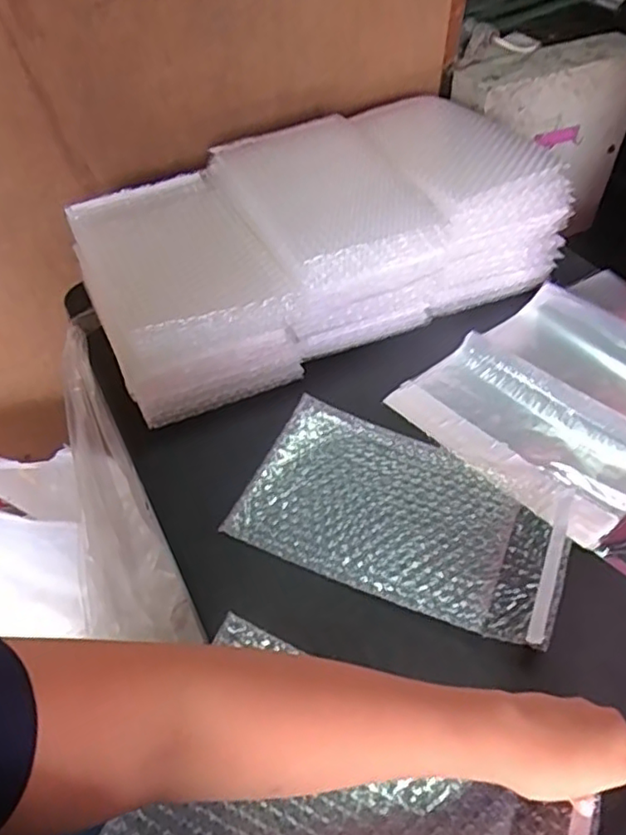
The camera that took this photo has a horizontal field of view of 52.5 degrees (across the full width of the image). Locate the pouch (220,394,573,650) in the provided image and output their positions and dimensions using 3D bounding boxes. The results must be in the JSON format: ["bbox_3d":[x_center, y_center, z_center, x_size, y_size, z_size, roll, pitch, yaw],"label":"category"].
[{"bbox_3d":[0.088,0.088,0.606,0.294,0.015,0.179,18,51,17],"label":"pouch"}]

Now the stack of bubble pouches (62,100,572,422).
[{"bbox_3d":[0.022,-0.236,0.819,0.593,0.162,0.311,-22,51,-18],"label":"stack of bubble pouches"}]

